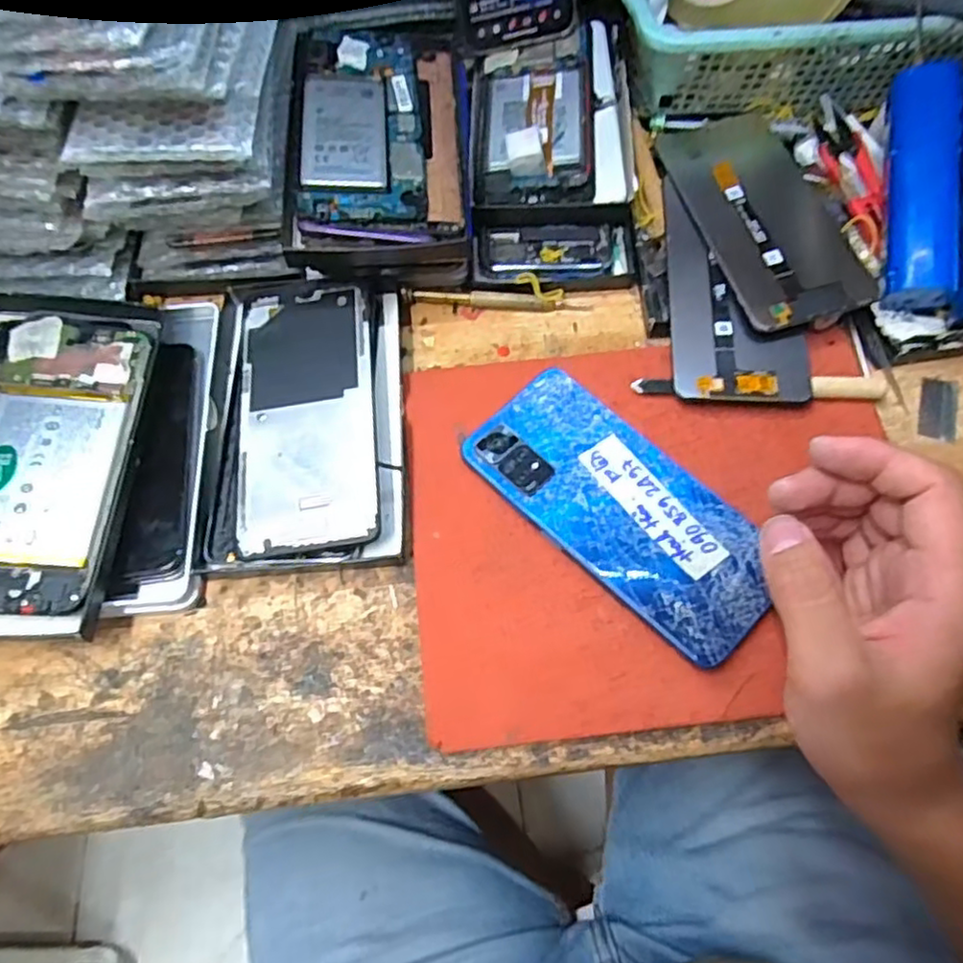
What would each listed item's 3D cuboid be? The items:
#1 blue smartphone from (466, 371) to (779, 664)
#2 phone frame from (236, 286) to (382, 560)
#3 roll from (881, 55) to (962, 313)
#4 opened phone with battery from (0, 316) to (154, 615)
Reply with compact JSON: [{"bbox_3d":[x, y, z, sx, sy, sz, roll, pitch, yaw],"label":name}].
[{"bbox_3d":[0.069,0.013,0.339,0.073,0.015,0.160,-41,71,-16],"label":"blue smartphone"},{"bbox_3d":[-0.094,-0.038,0.367,0.072,0.013,0.157,-6,65,-2],"label":"phone frame"},{"bbox_3d":[0.251,-0.168,0.387,0.039,0.033,0.133,2,90,2],"label":"roll"},{"bbox_3d":[-0.217,-0.014,0.334,0.079,0.009,0.157,7,62,-9],"label":"opened phone with battery"}]

